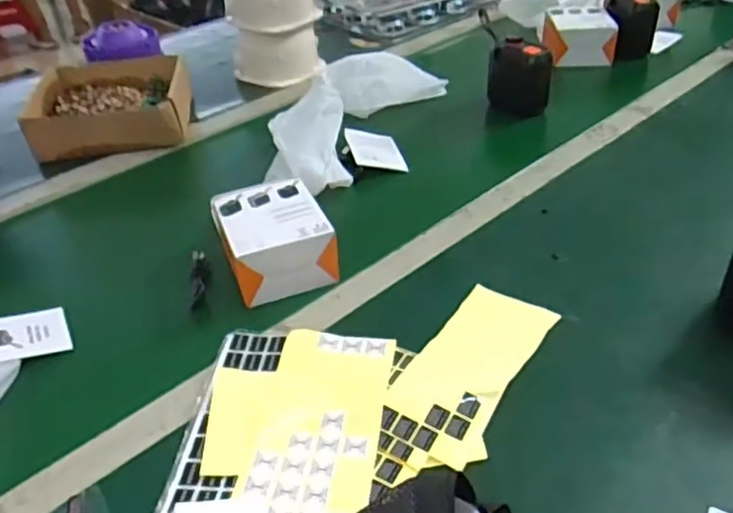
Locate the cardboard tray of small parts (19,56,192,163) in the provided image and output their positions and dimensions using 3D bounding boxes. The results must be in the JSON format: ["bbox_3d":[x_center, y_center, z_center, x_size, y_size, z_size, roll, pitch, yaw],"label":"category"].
[{"bbox_3d":[-0.370,-0.224,0.952,0.207,0.070,0.221,-9,37,-10],"label":"cardboard tray of small parts"}]

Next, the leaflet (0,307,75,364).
[{"bbox_3d":[-0.334,0.076,0.602,0.099,0.006,0.072,-11,38,-30],"label":"leaflet"}]

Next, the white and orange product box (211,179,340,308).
[{"bbox_3d":[-0.095,-0.020,0.655,0.101,0.057,0.114,-13,38,-16],"label":"white and orange product box"}]

